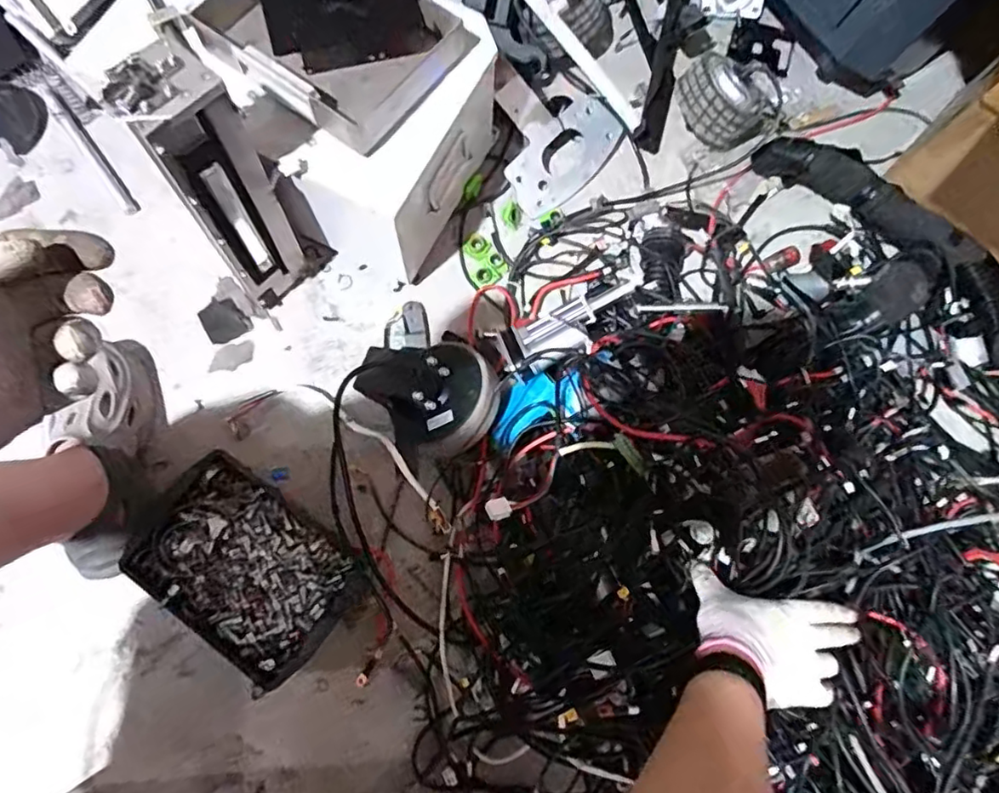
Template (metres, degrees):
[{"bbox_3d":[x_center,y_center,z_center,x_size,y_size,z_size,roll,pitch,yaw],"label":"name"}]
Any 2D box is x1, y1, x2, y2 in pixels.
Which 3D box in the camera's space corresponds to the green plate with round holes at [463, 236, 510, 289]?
[{"bbox_3d":[-0.024,-0.194,0.852,0.053,0.006,0.073,-27,79,-8],"label":"green plate with round holes"}]

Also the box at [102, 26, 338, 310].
[{"bbox_3d":[-0.301,-0.231,0.687,0.130,0.347,0.100,-33,78,-7],"label":"box"}]

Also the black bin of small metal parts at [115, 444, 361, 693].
[{"bbox_3d":[-0.299,0.208,0.728,0.242,0.074,0.173,36,78,7],"label":"black bin of small metal parts"}]

